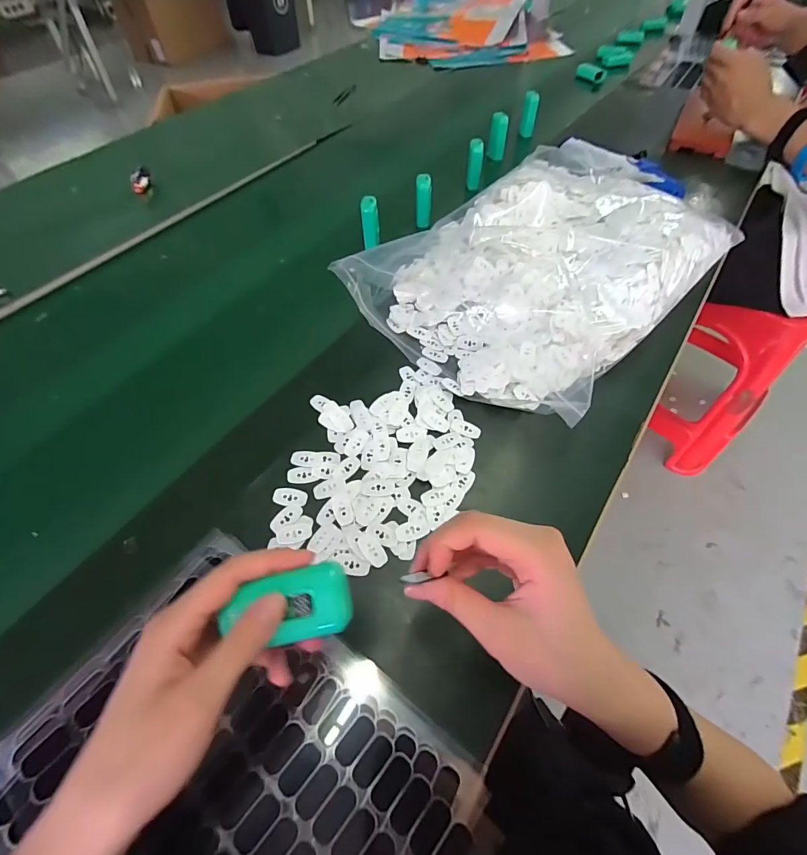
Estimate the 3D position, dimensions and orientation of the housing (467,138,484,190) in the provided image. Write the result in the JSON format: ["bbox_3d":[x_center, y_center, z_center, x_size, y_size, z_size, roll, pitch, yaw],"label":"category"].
[{"bbox_3d":[0.119,-0.436,0.685,0.023,0.070,0.017,3,56,4],"label":"housing"}]

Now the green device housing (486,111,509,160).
[{"bbox_3d":[0.171,-0.530,0.747,0.032,0.071,0.023,7,56,6],"label":"green device housing"}]

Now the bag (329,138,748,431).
[{"bbox_3d":[0.215,-0.257,0.551,0.335,0.067,0.557,38,64,24],"label":"bag"}]

